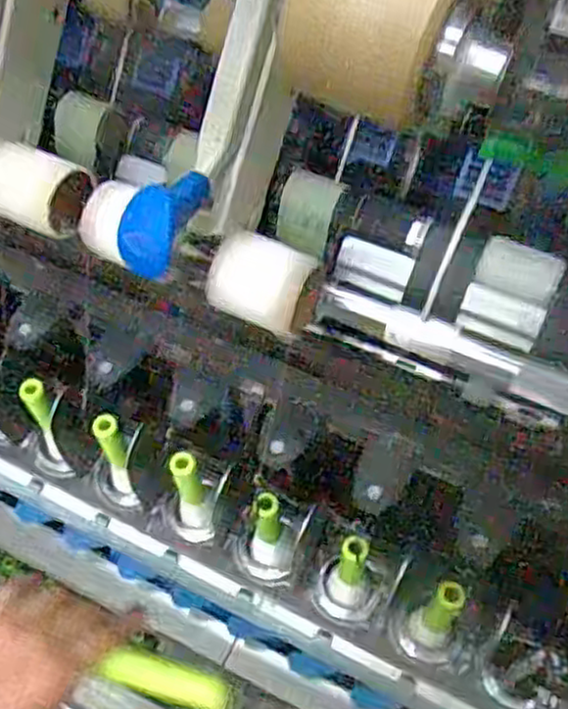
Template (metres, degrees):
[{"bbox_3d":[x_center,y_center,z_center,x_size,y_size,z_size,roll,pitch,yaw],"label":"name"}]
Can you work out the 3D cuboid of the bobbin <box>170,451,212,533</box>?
[{"bbox_3d":[-0.076,0.114,0.599,0.026,0.118,0.024,-1,60,2],"label":"bobbin"}]

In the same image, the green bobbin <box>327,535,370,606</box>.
[{"bbox_3d":[0.049,0.162,0.558,0.027,0.096,0.027,17,62,12],"label":"green bobbin"}]

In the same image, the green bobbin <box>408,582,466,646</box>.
[{"bbox_3d":[0.112,0.190,0.543,0.028,0.111,0.024,30,65,18],"label":"green bobbin"}]

